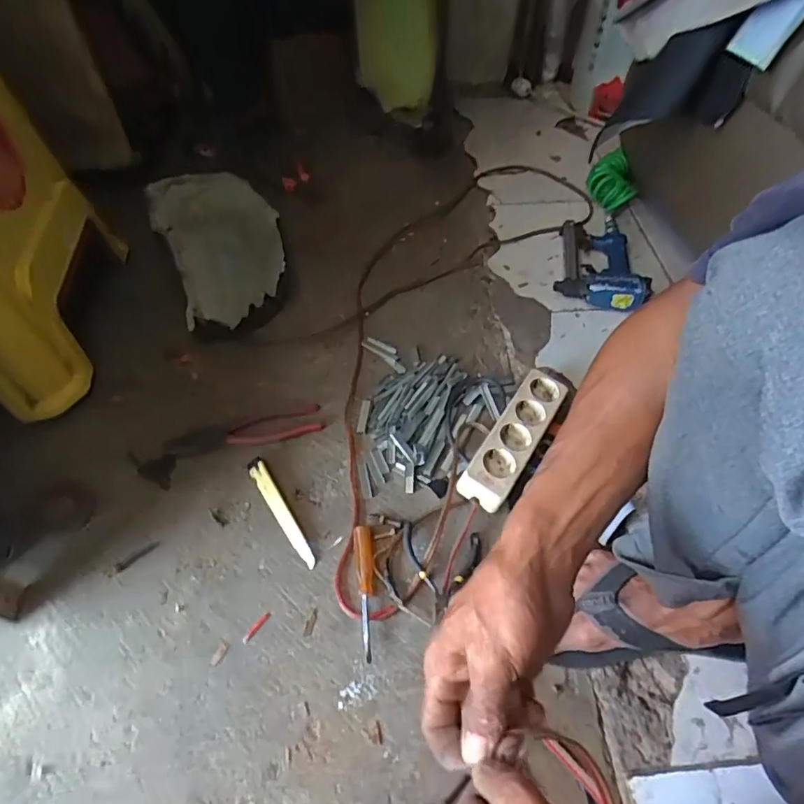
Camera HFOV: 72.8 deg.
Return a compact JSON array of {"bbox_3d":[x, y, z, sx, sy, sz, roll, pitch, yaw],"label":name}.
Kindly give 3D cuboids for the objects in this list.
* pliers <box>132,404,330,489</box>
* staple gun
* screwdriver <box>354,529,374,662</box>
[{"bbox_3d":[-0.219,0.048,0.698,0.234,0.014,0.058,-19,55,-14],"label":"pliers"},{"bbox_3d":[0.335,-0.248,0.908,0.141,0.049,0.235,12,53,9],"label":"staple gun"},{"bbox_3d":[-0.036,0.200,0.584,0.020,0.022,0.139,-6,53,-5],"label":"screwdriver"}]

